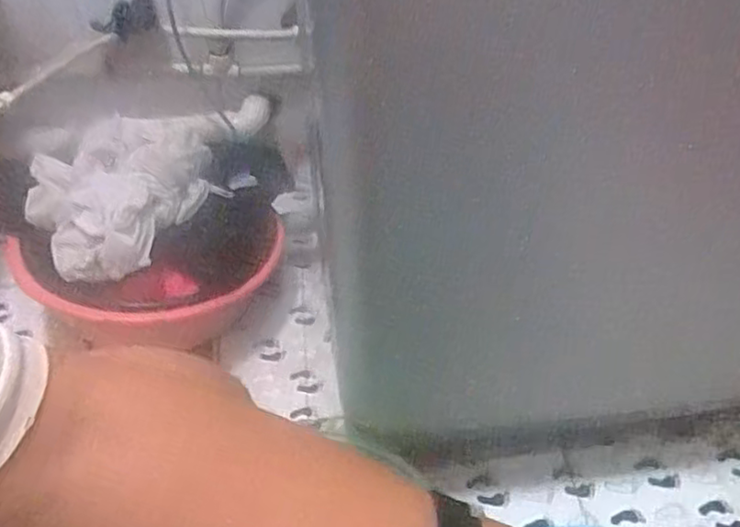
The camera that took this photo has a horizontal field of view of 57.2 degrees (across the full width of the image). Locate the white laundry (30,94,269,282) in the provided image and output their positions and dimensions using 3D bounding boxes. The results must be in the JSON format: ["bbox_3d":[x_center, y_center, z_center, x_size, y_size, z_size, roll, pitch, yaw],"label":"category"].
[{"bbox_3d":[-0.311,-0.094,0.836,0.184,0.092,0.212,14,46,16],"label":"white laundry"}]

